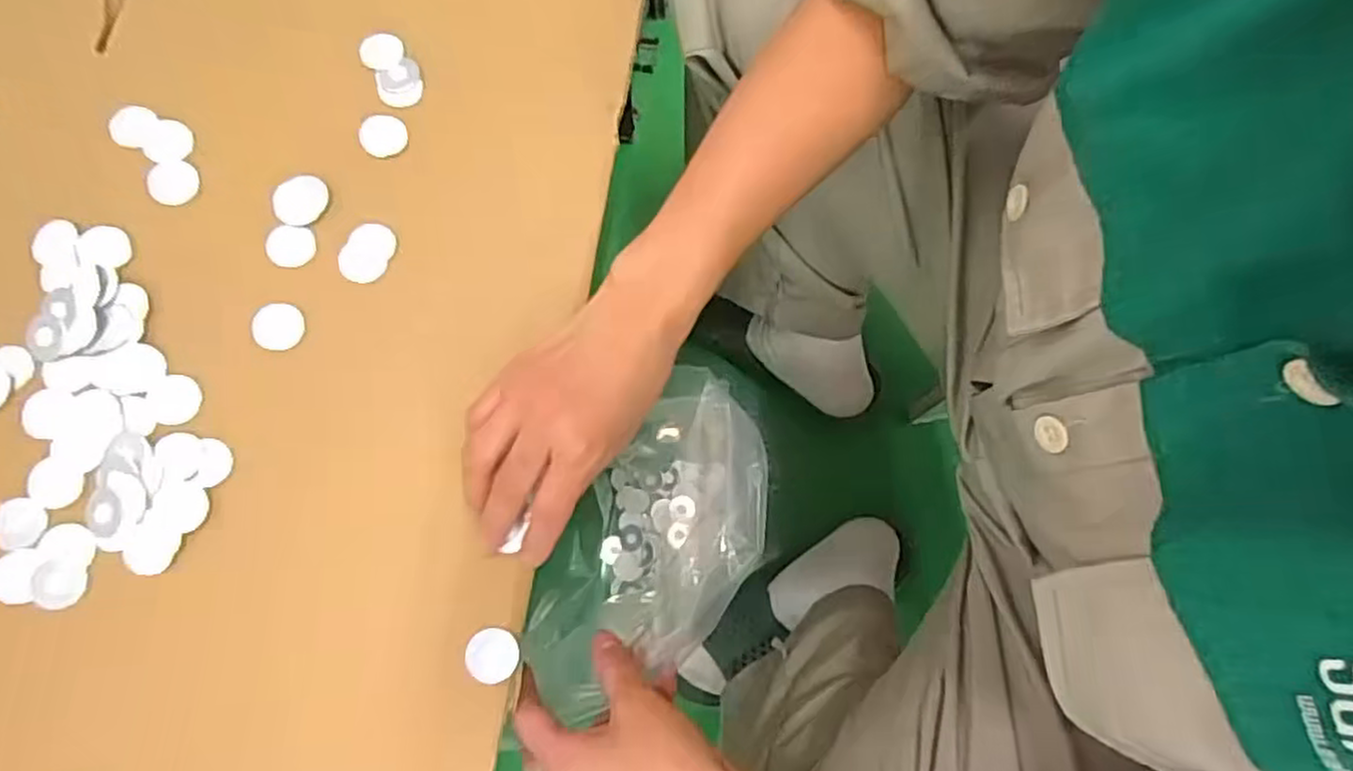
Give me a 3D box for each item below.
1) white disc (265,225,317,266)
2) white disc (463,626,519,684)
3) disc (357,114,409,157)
[{"bbox_3d":[-0.226,-0.081,0.423,0.026,0.006,0.025,0,76,1],"label":"white disc"},{"bbox_3d":[-0.098,0.143,0.384,0.028,0.004,0.027,0,61,1],"label":"white disc"},{"bbox_3d":[-0.177,-0.151,0.437,0.027,0.004,0.026,-5,87,-20],"label":"disc"}]

